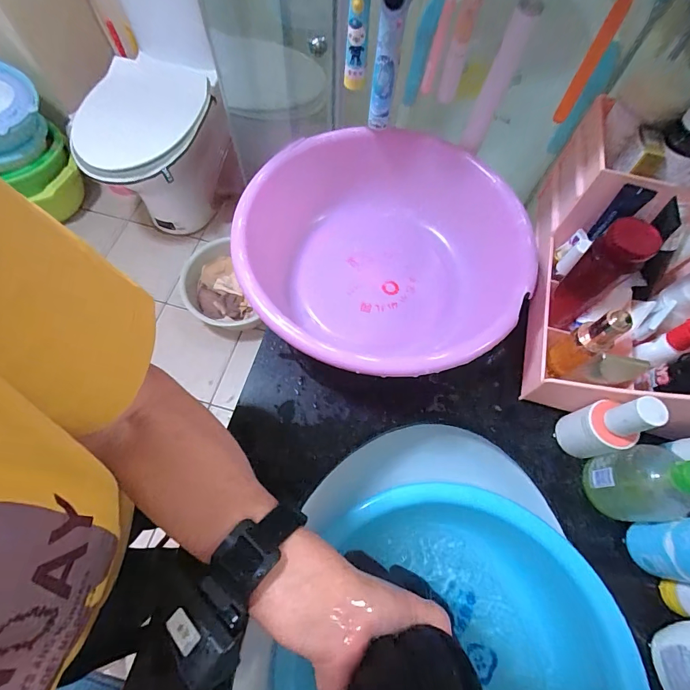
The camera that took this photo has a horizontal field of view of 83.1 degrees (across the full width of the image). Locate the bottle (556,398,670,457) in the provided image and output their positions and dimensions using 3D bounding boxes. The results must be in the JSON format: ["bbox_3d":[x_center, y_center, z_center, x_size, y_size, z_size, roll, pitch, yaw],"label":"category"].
[{"bbox_3d":[0.266,0.085,0.399,0.039,0.114,0.047,-13,67,-8],"label":"bottle"}]

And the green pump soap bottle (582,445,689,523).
[{"bbox_3d":[0.297,0.132,0.371,0.063,0.134,0.069,-15,68,-9],"label":"green pump soap bottle"}]

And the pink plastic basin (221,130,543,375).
[{"bbox_3d":[0.047,-0.109,0.476,0.319,0.103,0.312,1,66,-2],"label":"pink plastic basin"}]

